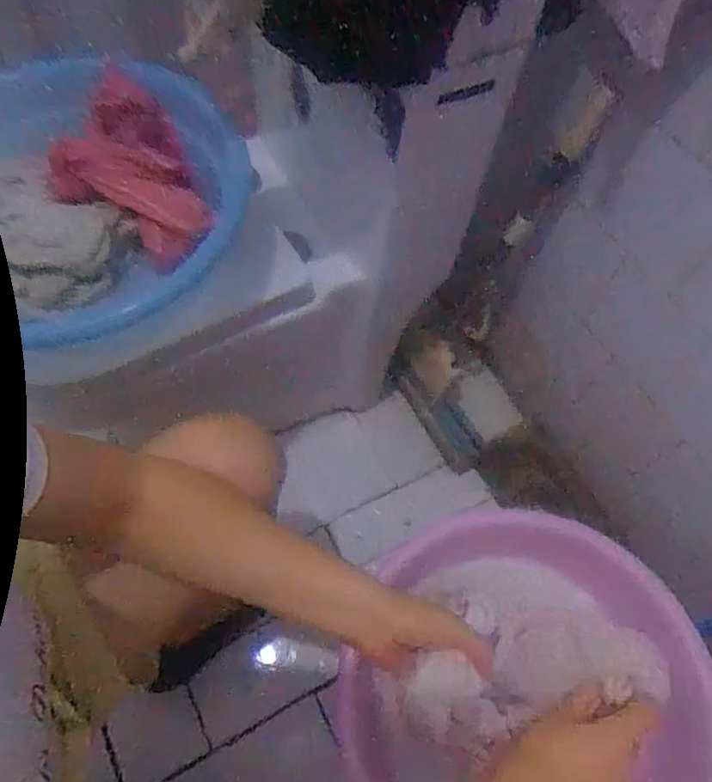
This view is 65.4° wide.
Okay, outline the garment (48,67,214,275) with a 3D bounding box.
[{"bbox_3d":[-0.249,-0.239,0.624,0.139,0.105,0.178,-39,70,-20],"label":"garment"}]

